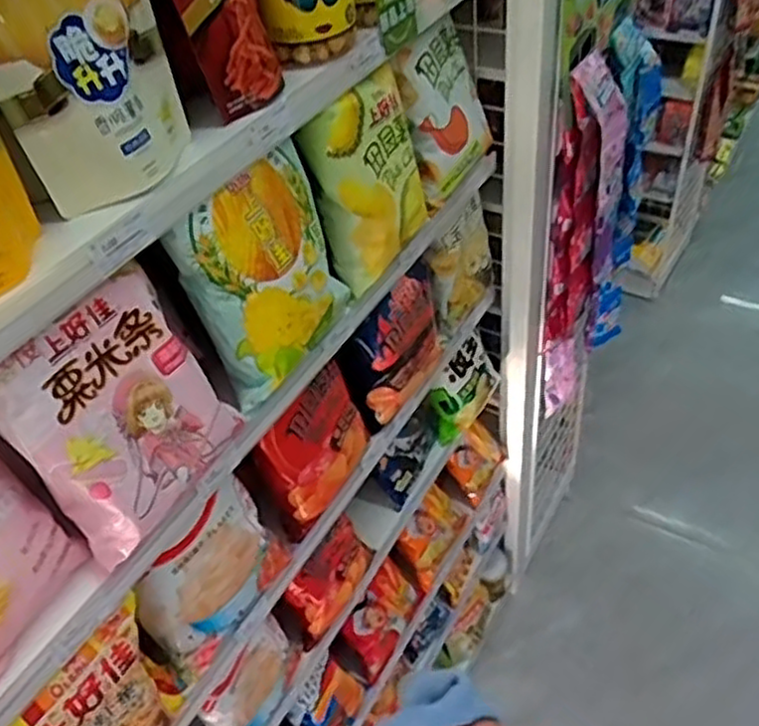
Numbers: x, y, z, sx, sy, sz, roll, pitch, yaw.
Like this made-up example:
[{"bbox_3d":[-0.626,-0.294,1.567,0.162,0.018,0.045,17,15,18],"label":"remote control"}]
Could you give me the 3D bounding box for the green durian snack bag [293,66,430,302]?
[{"bbox_3d":[-0.003,-0.189,0.760,0.058,0.173,0.150,25,53,30],"label":"green durian snack bag"}]

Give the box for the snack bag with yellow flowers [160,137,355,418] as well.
[{"bbox_3d":[-0.093,-0.076,0.647,0.056,0.170,0.170,27,54,31],"label":"snack bag with yellow flowers"}]

